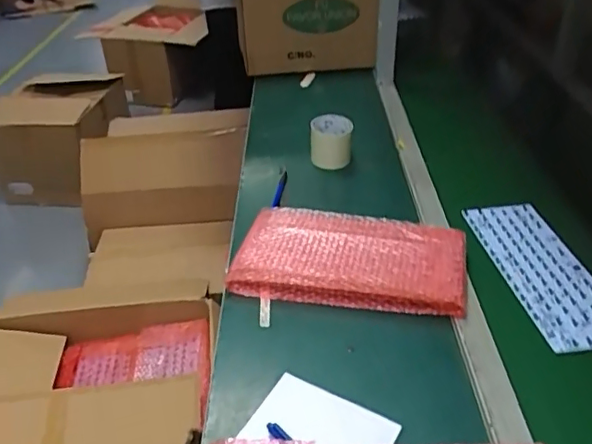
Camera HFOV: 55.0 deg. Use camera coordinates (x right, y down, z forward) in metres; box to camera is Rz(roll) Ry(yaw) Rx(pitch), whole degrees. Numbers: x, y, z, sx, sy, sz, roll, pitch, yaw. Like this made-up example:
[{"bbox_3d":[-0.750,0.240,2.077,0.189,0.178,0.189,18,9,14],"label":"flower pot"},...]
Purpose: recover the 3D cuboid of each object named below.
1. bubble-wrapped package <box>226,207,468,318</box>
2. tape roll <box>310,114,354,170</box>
[{"bbox_3d":[0.077,0.050,0.819,0.318,0.039,0.172,5,35,10],"label":"bubble-wrapped package"},{"bbox_3d":[0.066,-0.152,1.083,0.080,0.075,0.085,0,35,2],"label":"tape roll"}]

